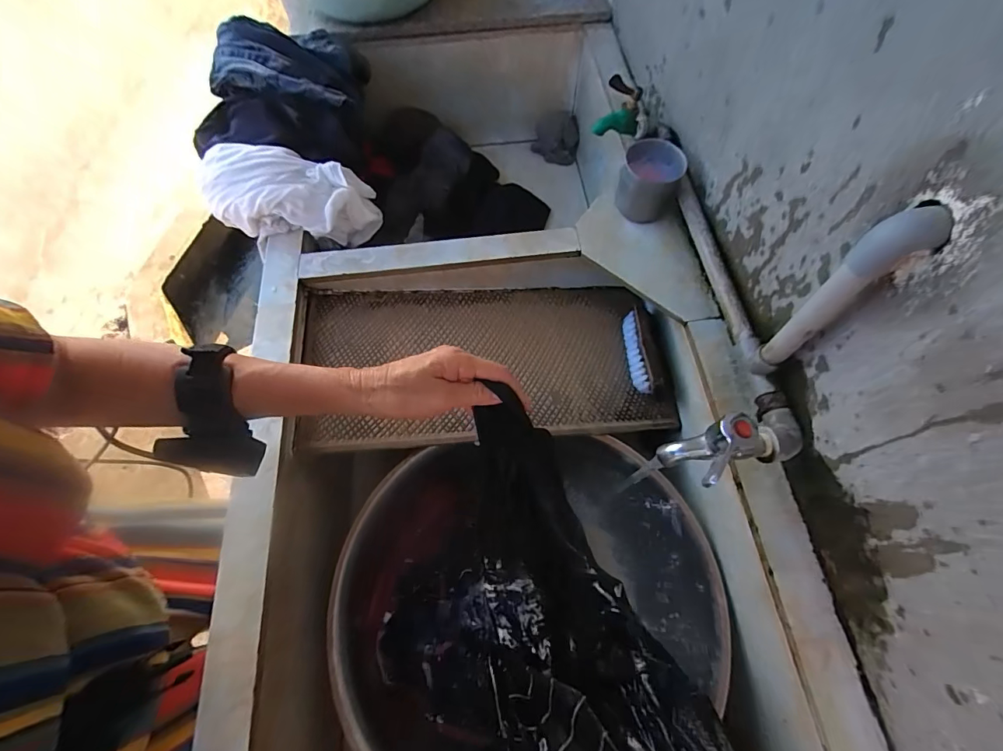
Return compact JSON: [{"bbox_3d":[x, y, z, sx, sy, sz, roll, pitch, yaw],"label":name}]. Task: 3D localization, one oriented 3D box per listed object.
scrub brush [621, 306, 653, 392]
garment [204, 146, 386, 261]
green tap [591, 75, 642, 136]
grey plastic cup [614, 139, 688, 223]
[{"bbox_3d":[0.166,-0.029,0.533,0.020,0.043,0.095,-5,64,1],"label":"scrub brush"},{"bbox_3d":[-0.263,-0.213,0.541,0.198,0.109,0.079,0,65,3],"label":"garment"},{"bbox_3d":[0.142,-0.325,0.522,0.053,0.066,0.021,-13,64,-3],"label":"green tap"},{"bbox_3d":[0.178,-0.232,0.522,0.068,0.069,0.059,21,68,13],"label":"grey plastic cup"}]

